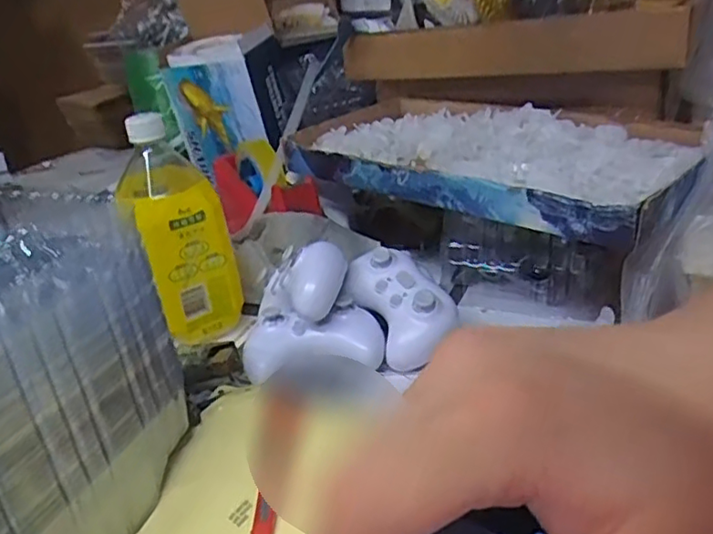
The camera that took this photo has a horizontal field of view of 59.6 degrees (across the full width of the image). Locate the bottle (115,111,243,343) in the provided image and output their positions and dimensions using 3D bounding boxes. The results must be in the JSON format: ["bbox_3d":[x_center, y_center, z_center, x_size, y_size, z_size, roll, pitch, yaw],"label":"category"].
[{"bbox_3d":[-0.158,-0.035,0.555,0.081,0.186,0.092,-14,26,-14],"label":"bottle"}]

